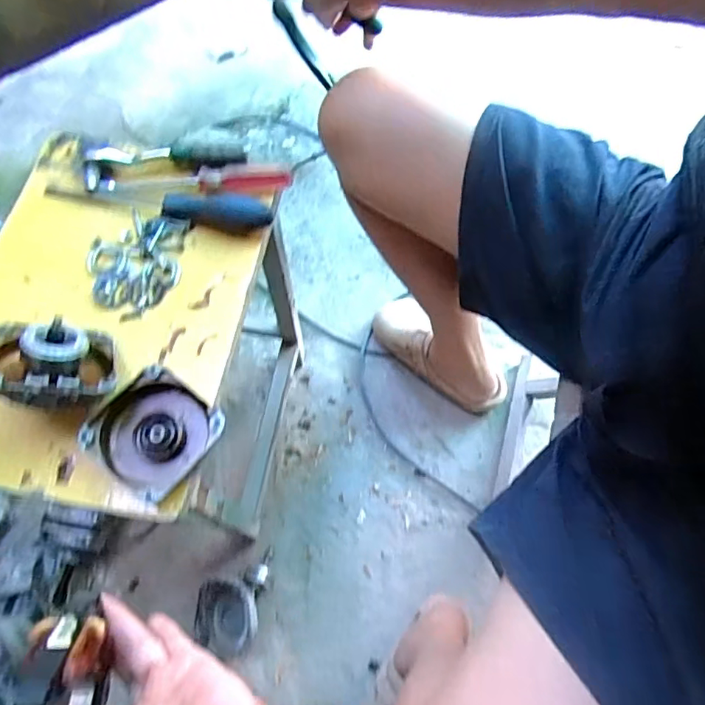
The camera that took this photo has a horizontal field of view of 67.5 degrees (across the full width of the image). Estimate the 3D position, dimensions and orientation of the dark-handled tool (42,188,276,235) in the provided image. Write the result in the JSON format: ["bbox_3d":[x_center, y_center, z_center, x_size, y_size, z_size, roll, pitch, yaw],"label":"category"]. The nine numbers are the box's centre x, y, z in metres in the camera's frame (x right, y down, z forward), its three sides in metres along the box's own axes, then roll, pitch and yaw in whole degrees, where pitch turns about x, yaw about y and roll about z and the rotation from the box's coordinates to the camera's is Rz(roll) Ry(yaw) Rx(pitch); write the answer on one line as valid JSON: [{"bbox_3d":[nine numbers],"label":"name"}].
[{"bbox_3d":[-0.178,-0.135,0.479,0.210,0.023,0.023,9,72,7],"label":"dark-handled tool"}]

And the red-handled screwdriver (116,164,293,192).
[{"bbox_3d":[-0.136,-0.158,0.484,0.159,0.015,0.021,-4,71,3],"label":"red-handled screwdriver"}]

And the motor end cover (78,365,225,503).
[{"bbox_3d":[-0.146,0.059,0.391,0.081,0.024,0.078,37,77,15],"label":"motor end cover"}]

